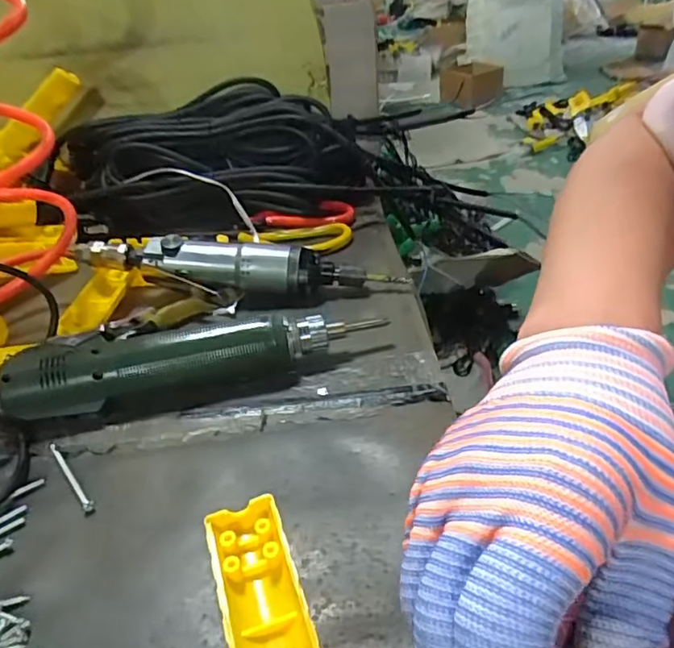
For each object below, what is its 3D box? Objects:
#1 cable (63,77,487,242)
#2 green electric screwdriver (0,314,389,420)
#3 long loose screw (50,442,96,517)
[{"bbox_3d":[-0.081,-0.168,0.597,0.388,0.111,0.128,-9,35,-9],"label":"cable"},{"bbox_3d":[-0.092,0.022,0.389,0.249,0.037,0.050,-9,35,-9],"label":"green electric screwdriver"},{"bbox_3d":[-0.153,0.087,0.331,0.007,0.004,0.065,-26,41,-30],"label":"long loose screw"}]

